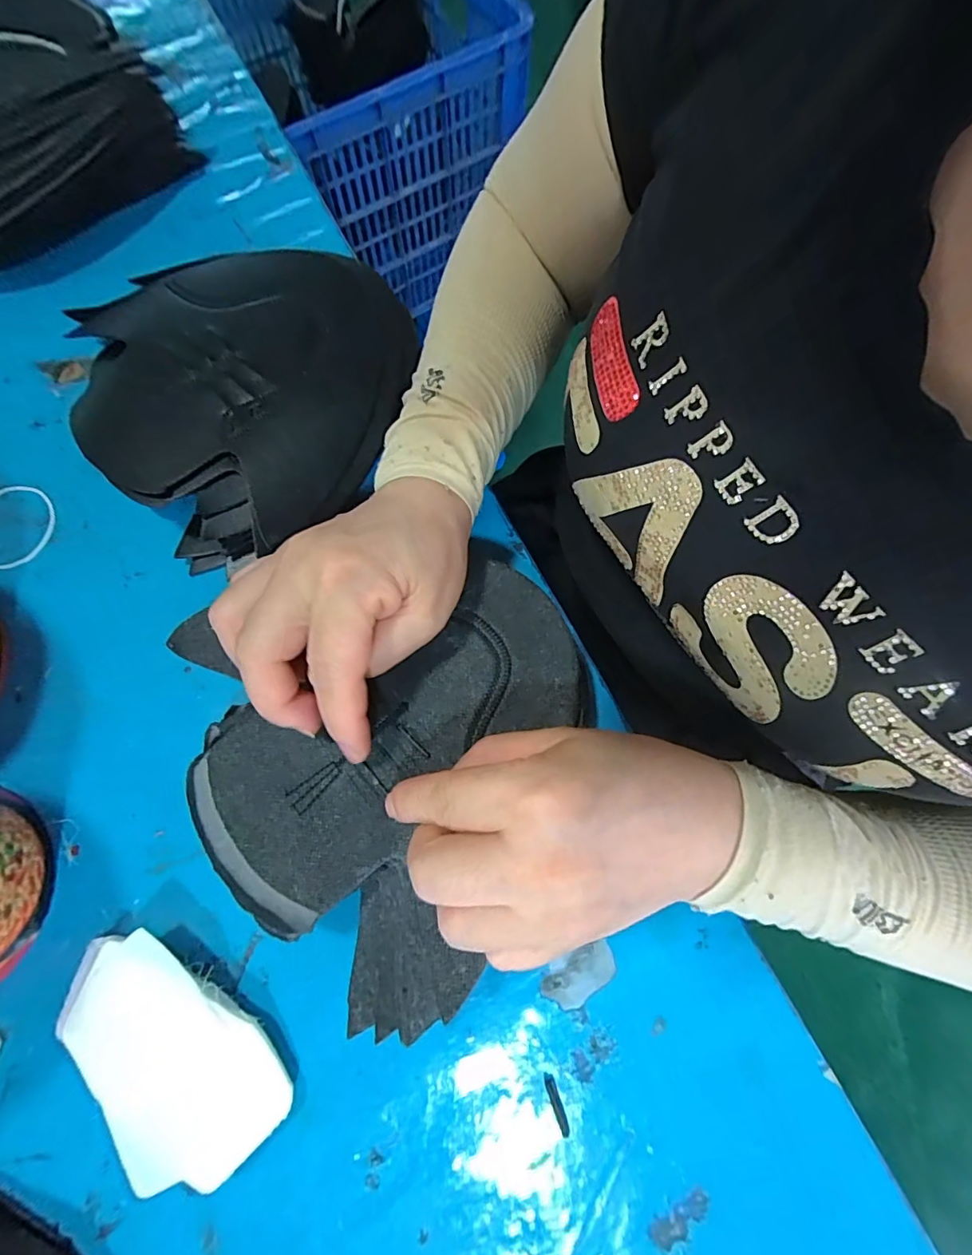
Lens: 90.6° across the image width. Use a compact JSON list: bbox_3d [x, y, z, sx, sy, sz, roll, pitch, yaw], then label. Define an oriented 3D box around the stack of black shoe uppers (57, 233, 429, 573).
[{"bbox_3d":[-0.146,-0.157,0.304,0.197,0.049,0.206,-39,77,-13],"label":"stack of black shoe uppers"}]

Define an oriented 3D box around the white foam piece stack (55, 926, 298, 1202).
[{"bbox_3d":[-0.140,0.184,0.212,0.111,0.022,0.058,38,75,10],"label":"white foam piece stack"}]

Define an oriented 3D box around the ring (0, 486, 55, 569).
[{"bbox_3d":[-0.297,-0.064,0.298,0.056,0.005,0.056,1,72,-2],"label":"ring"}]

